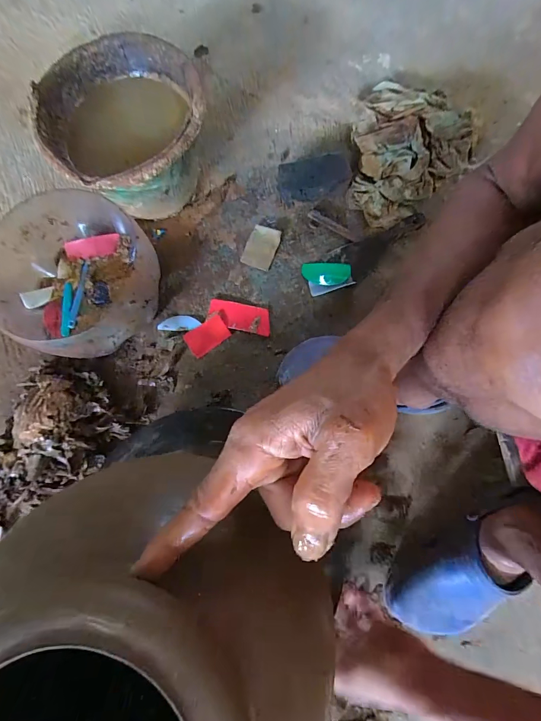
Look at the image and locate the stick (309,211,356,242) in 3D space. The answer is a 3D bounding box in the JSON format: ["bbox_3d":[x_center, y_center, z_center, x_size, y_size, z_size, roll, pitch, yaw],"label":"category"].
[{"bbox_3d":[0.112,-0.246,0.636,0.100,0.010,0.013,33,79,8],"label":"stick"}]

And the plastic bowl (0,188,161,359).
[{"bbox_3d":[-0.308,-0.127,0.572,0.257,0.129,0.236,0,77,1],"label":"plastic bowl"}]

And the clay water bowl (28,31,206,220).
[{"bbox_3d":[-0.231,-0.371,0.606,0.249,0.171,0.266,-20,77,-4],"label":"clay water bowl"}]

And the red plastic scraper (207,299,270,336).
[{"bbox_3d":[-0.053,-0.078,0.611,0.108,0.011,0.048,11,77,3],"label":"red plastic scraper"}]

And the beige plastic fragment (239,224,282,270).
[{"bbox_3d":[-0.017,-0.204,0.631,0.053,0.010,0.073,21,96,-1],"label":"beige plastic fragment"}]

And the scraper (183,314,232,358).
[{"bbox_3d":[-0.110,-0.044,0.608,0.071,0.008,0.048,-33,90,-2],"label":"scraper"}]

